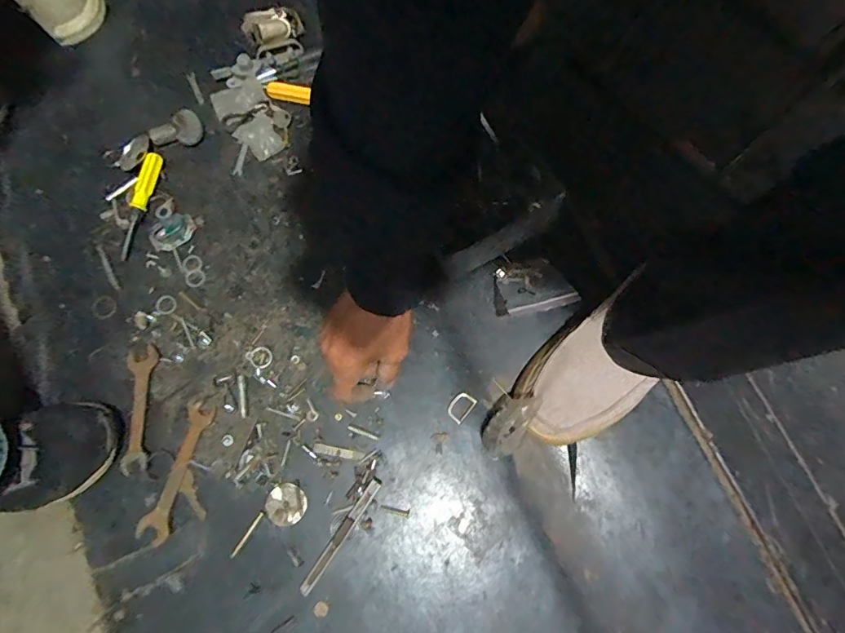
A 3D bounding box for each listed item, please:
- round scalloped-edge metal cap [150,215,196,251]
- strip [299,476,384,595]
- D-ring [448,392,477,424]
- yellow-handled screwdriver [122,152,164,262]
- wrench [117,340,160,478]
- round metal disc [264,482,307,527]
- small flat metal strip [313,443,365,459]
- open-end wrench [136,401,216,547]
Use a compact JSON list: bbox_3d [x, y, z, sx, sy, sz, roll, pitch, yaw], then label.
[{"bbox_3d":[-0.287,-0.099,0.550,0.050,0.005,0.036,-31,76,-11],"label":"round scalloped-edge metal cap"},{"bbox_3d":[-0.078,0.211,0.462,0.012,0.008,0.121,34,75,8],"label":"strip"},{"bbox_3d":[0.040,0.094,0.501,0.021,0.006,0.030,39,75,10],"label":"D-ring"},{"bbox_3d":[-0.327,-0.130,0.547,0.022,0.014,0.125,13,73,2],"label":"yellow-handled screwdriver"},{"bbox_3d":[-0.295,0.094,0.495,0.030,0.005,0.127,-3,73,-3],"label":"wrench"},{"bbox_3d":[-0.136,0.187,0.475,0.039,0.004,0.038,1,73,-2],"label":"round metal disc"},{"bbox_3d":[-0.085,0.137,0.487,0.051,0.004,0.009,10,73,1],"label":"small flat metal strip"},{"bbox_3d":[-0.245,0.153,0.478,0.028,0.004,0.133,15,73,3],"label":"open-end wrench"}]

